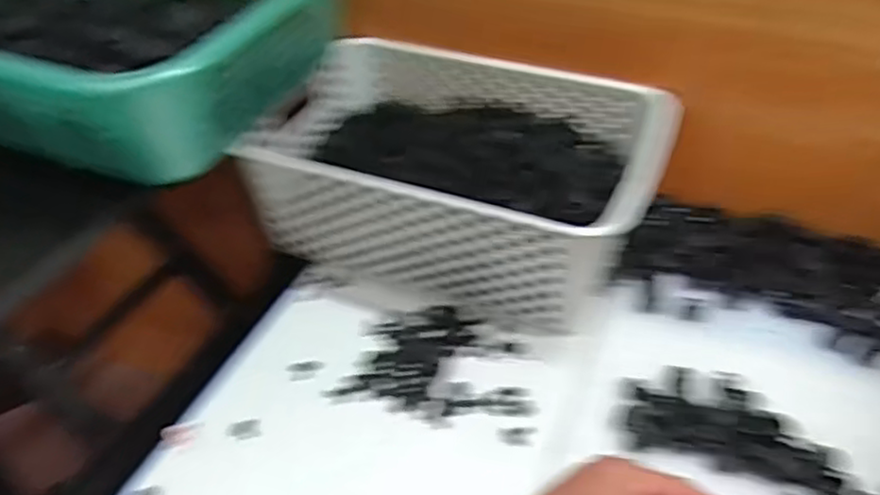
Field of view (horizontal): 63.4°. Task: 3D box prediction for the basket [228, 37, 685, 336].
[{"bbox_3d":[0.017,-0.070,0.595,0.305,0.102,0.211,14,44,17],"label":"basket"}]

